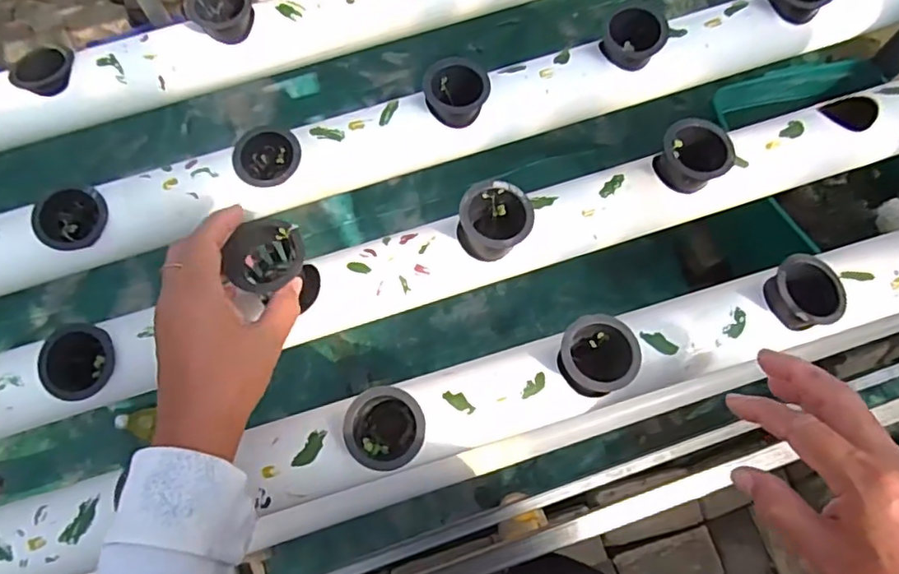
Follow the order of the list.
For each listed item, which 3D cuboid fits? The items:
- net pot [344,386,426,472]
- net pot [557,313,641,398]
[{"bbox_3d":[-0.041,0.100,0.404,0.049,0.068,0.049,0,71,0],"label":"net pot"},{"bbox_3d":[0.100,0.050,0.408,0.051,0.048,0.050,0,71,0],"label":"net pot"}]

